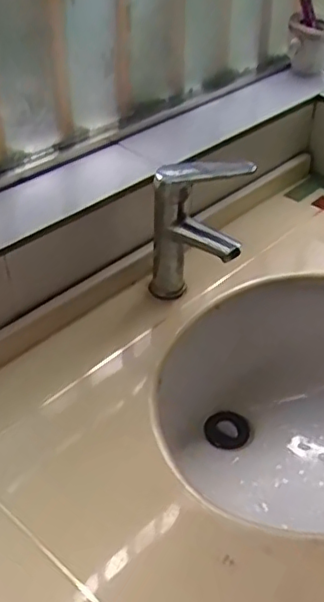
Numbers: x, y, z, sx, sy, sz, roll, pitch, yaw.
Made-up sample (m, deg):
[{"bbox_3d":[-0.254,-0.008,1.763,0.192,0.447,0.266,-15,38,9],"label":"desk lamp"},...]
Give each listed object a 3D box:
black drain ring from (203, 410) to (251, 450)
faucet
[{"bbox_3d":[0.089,0.180,0.868,0.063,0.013,0.065,-2,35,1],"label":"black drain ring"},{"bbox_3d":[0.041,-0.079,0.741,0.116,0.173,0.057,15,39,23],"label":"faucet"}]

